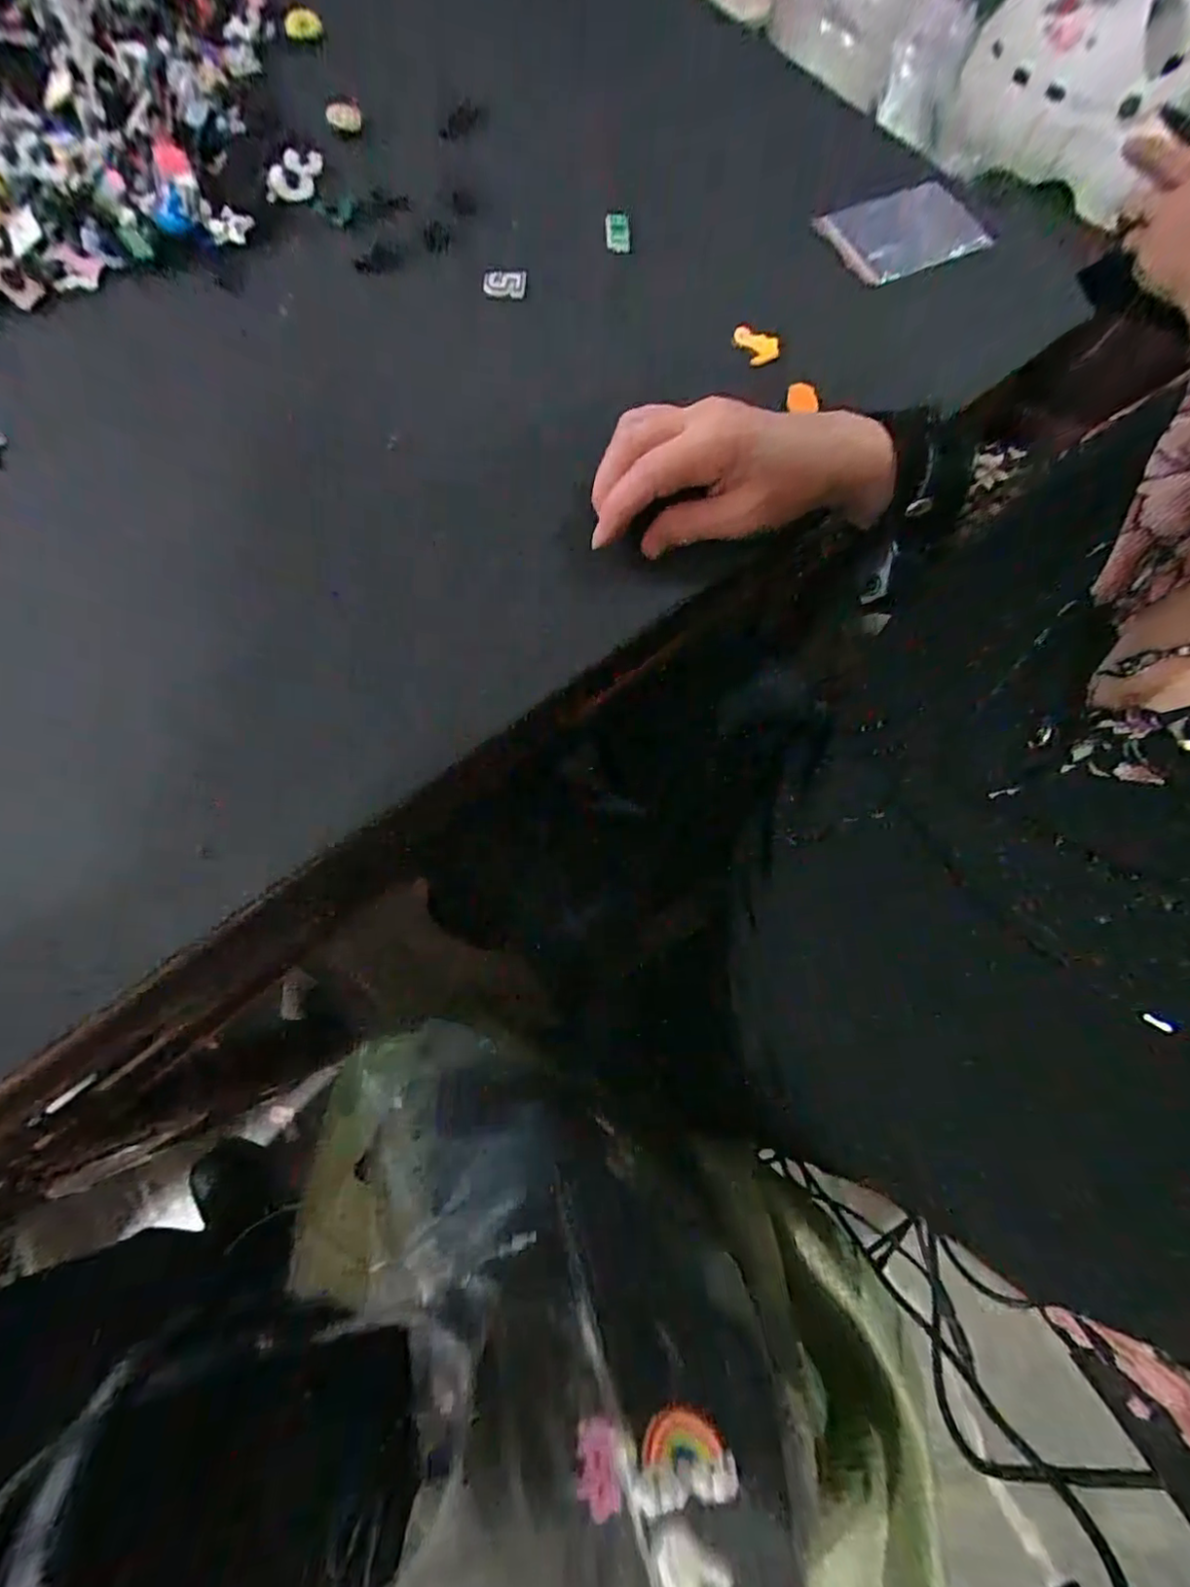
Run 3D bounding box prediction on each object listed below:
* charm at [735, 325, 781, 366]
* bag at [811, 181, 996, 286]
[{"bbox_3d":[0.101,-0.281,0.373,0.030,0.013,0.015,17,73,1],"label":"charm"},{"bbox_3d":[0.211,-0.390,0.411,0.105,0.015,0.064,-21,76,-10],"label":"bag"}]

